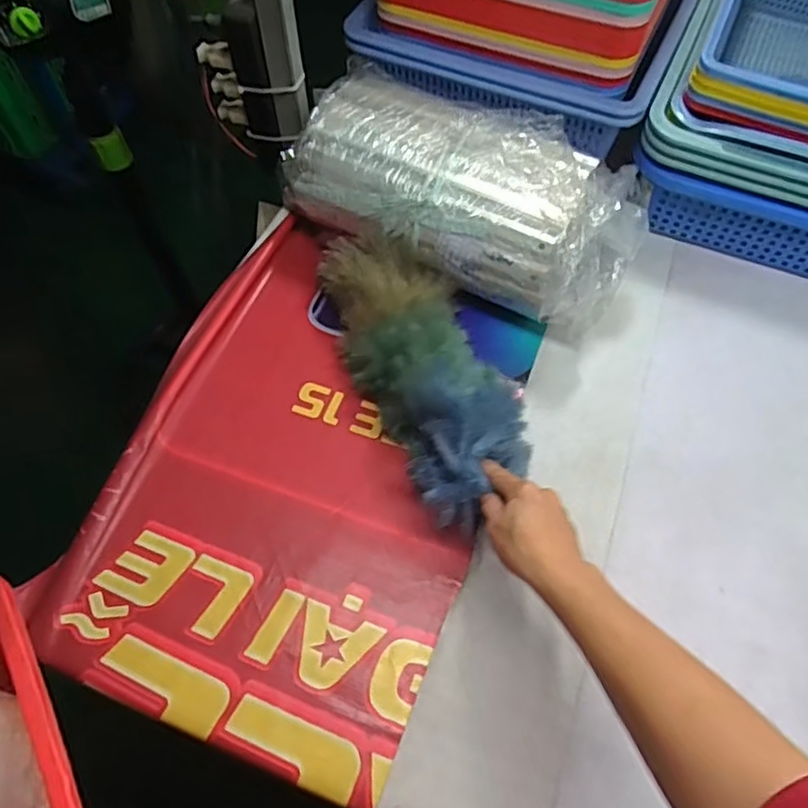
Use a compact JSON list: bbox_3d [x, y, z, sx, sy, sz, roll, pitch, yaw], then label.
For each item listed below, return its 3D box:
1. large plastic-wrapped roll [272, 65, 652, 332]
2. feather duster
[{"bbox_3d":[0.074,-0.246,0.714,0.378,0.138,0.218,26,65,14],"label":"large plastic-wrapped roll"},{"bbox_3d":[0.019,-0.044,0.636,0.127,0.083,0.334,-17,61,-11],"label":"feather duster"}]

